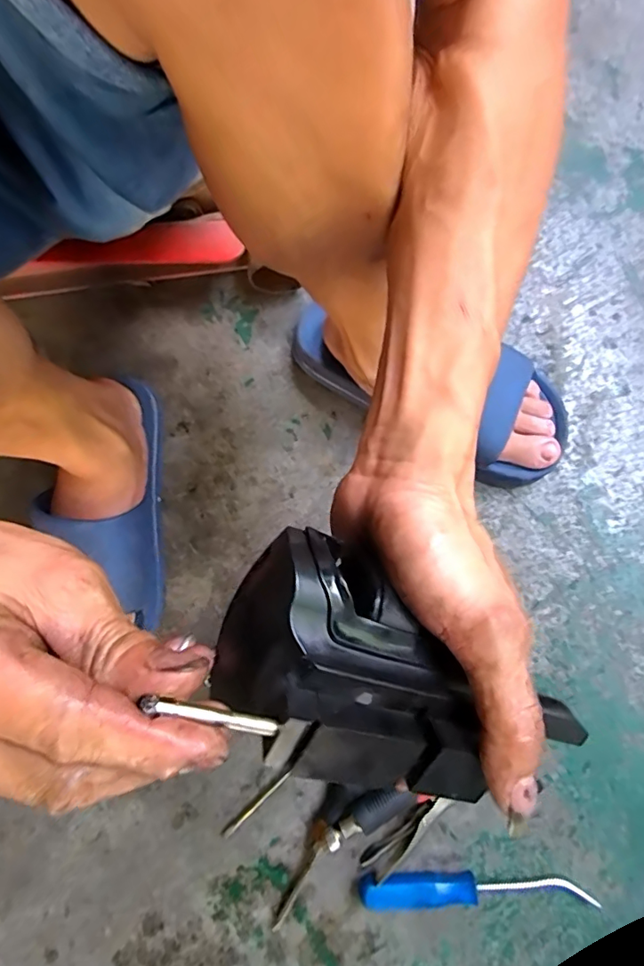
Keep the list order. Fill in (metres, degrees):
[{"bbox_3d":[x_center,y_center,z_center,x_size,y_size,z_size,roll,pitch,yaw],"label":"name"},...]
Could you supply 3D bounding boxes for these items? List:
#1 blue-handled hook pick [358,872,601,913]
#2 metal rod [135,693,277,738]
[{"bbox_3d":[0.133,0.355,0.448,0.198,0.024,0.029,-4,79,-2],"label":"blue-handled hook pick"},{"bbox_3d":[-0.034,0.073,0.160,0.041,0.004,0.004,20,79,-17],"label":"metal rod"}]

